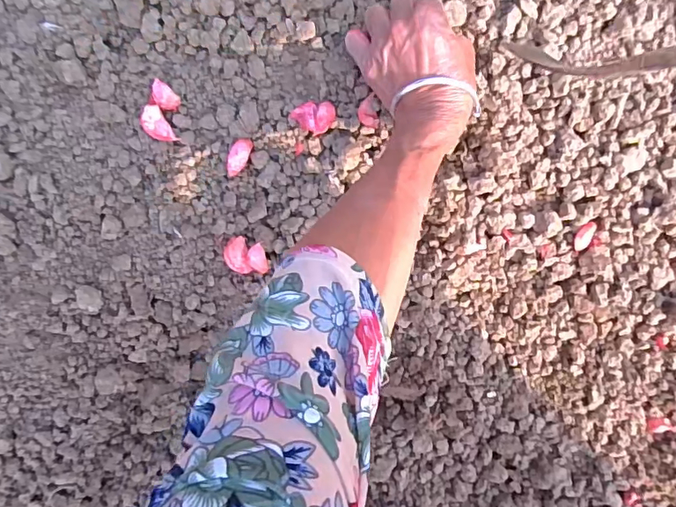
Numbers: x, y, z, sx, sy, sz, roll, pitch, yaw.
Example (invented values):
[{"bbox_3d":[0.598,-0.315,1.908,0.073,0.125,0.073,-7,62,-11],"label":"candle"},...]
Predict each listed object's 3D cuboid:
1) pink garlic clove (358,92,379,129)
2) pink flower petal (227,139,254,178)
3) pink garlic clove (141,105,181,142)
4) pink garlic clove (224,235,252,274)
[{"bbox_3d":[0.026,-0.123,0.435,0.016,0.016,0.028,-13,93,5],"label":"pink garlic clove"},{"bbox_3d":[-0.091,-0.088,0.452,0.016,0.012,0.037,22,95,3],"label":"pink flower petal"},{"bbox_3d":[-0.163,-0.116,0.450,0.019,0.019,0.034,-27,91,6],"label":"pink garlic clove"},{"bbox_3d":[-0.093,0.003,0.458,0.023,0.014,0.034,-17,92,6],"label":"pink garlic clove"}]

